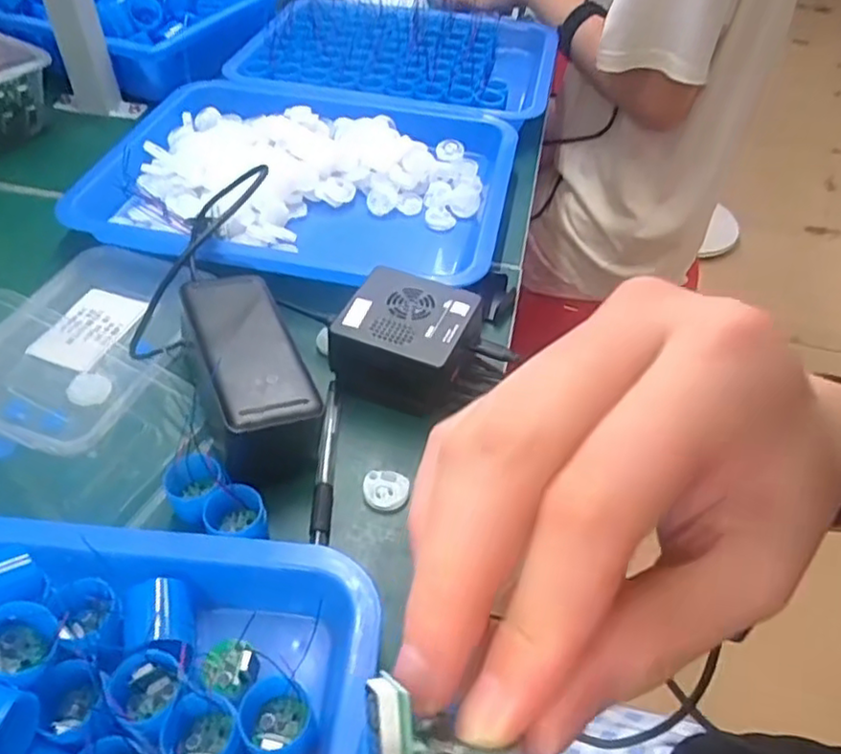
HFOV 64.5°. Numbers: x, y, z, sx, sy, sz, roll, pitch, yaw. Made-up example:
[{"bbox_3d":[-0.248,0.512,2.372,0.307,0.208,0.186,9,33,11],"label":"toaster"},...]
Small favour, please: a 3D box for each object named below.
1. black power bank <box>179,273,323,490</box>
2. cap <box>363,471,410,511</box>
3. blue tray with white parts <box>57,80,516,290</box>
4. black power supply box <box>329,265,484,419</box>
[{"bbox_3d":[-0.101,0.000,0.397,0.060,0.052,0.139,-18,50,-19],"label":"black power bank"},{"bbox_3d":[-0.019,0.064,0.376,0.025,0.006,0.022,7,47,3],"label":"cap"},{"bbox_3d":[-0.095,-0.175,0.568,0.329,0.050,0.266,11,47,6],"label":"blue tray with white parts"},{"bbox_3d":[-0.007,-0.023,0.428,0.082,0.050,0.082,18,48,13],"label":"black power supply box"}]

